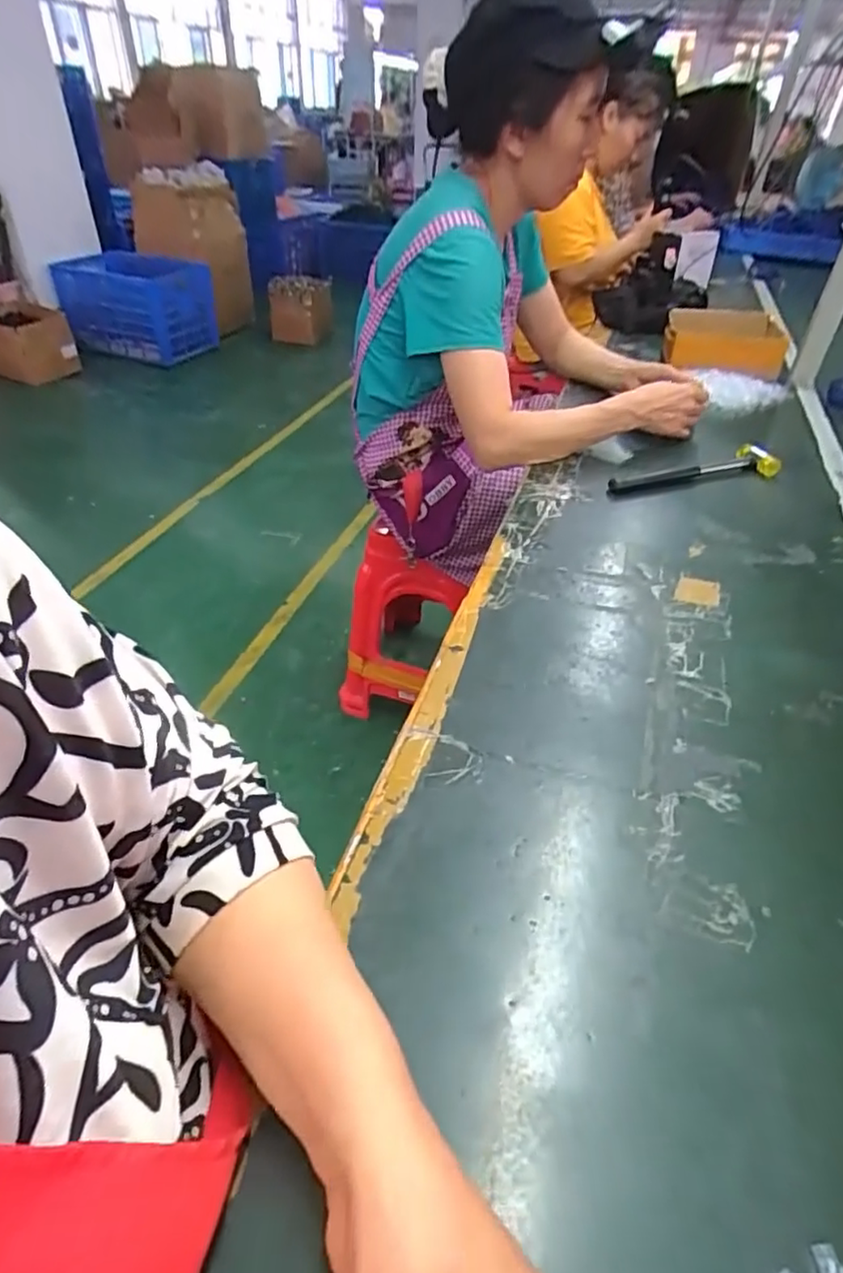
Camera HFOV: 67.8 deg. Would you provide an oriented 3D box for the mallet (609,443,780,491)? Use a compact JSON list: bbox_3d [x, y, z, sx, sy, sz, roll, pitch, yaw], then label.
[{"bbox_3d":[0.368,-0.230,0.860,0.248,0.036,0.041,-6,41,-10],"label":"mallet"}]

